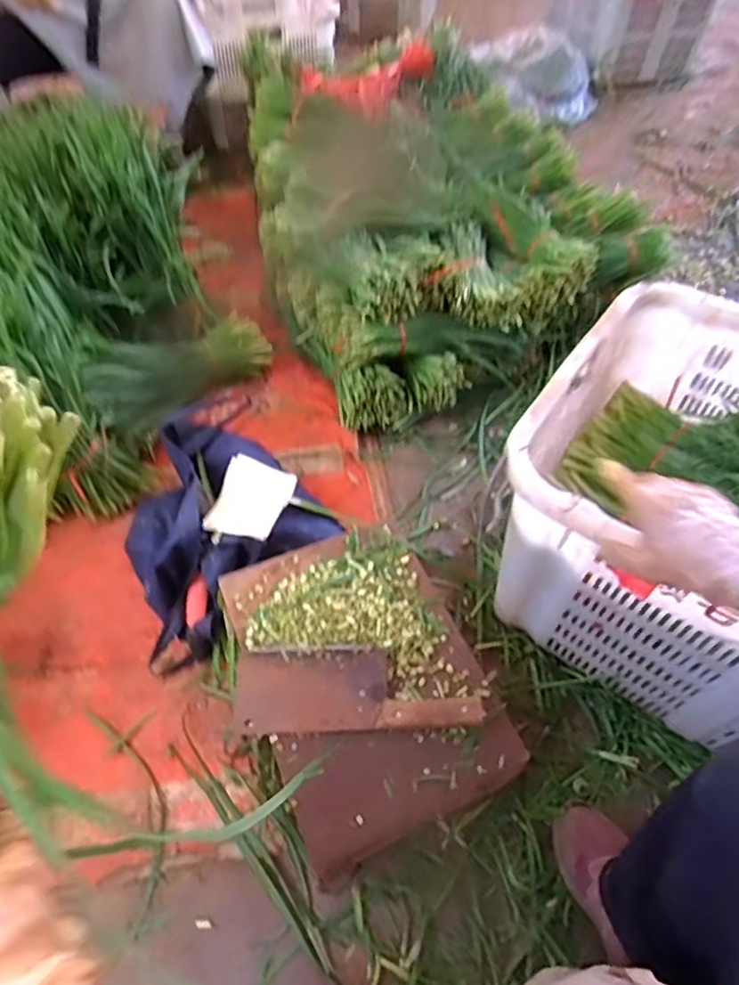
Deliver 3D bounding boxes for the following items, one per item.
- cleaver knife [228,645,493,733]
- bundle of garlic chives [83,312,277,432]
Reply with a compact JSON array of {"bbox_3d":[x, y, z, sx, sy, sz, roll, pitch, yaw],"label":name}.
[{"bbox_3d":[-0.017,0.232,0.712,0.282,0.032,0.094,0,51,1],"label":"cleaver knife"},{"bbox_3d":[-0.372,-0.235,1.148,0.122,0.126,0.399,31,43,23],"label":"bundle of garlic chives"}]

